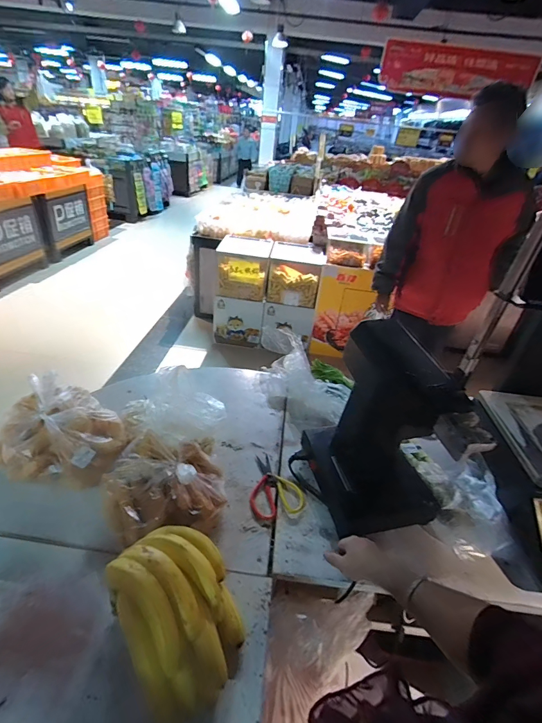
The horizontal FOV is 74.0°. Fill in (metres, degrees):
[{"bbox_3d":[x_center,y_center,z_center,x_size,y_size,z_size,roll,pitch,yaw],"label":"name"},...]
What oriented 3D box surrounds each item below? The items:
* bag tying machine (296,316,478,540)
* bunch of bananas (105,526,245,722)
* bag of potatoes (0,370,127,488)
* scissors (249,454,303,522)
[{"bbox_3d":[0.229,0.131,0.730,0.203,0.365,0.259,-4,35,-16],"label":"bag tying machine"},{"bbox_3d":[-0.138,0.364,0.556,0.175,0.114,0.240,-19,42,-34],"label":"bunch of bananas"},{"bbox_3d":[-0.452,0.150,0.793,0.254,0.143,0.208,13,34,9],"label":"bag of potatoes"},{"bbox_3d":[0.001,0.284,0.831,0.120,0.009,0.165,-7,36,-19],"label":"scissors"}]

